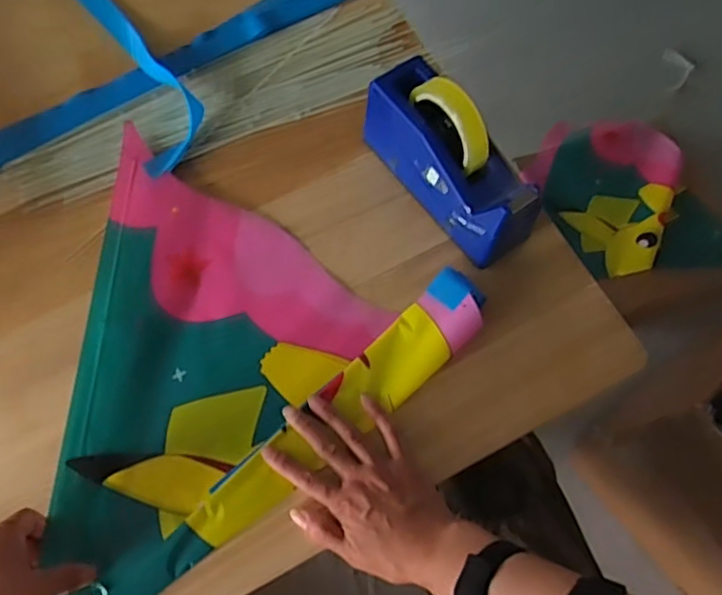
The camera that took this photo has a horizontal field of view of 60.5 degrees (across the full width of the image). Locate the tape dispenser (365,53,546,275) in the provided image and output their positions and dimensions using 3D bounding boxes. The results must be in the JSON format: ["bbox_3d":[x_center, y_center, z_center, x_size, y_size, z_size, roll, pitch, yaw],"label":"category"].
[{"bbox_3d":[0.089,-0.138,0.601,0.072,0.113,0.196,-37,73,-13],"label":"tape dispenser"}]

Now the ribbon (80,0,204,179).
[{"bbox_3d":[-0.268,-0.290,0.718,0.079,0.025,0.345,-26,71,-9],"label":"ribbon"}]

